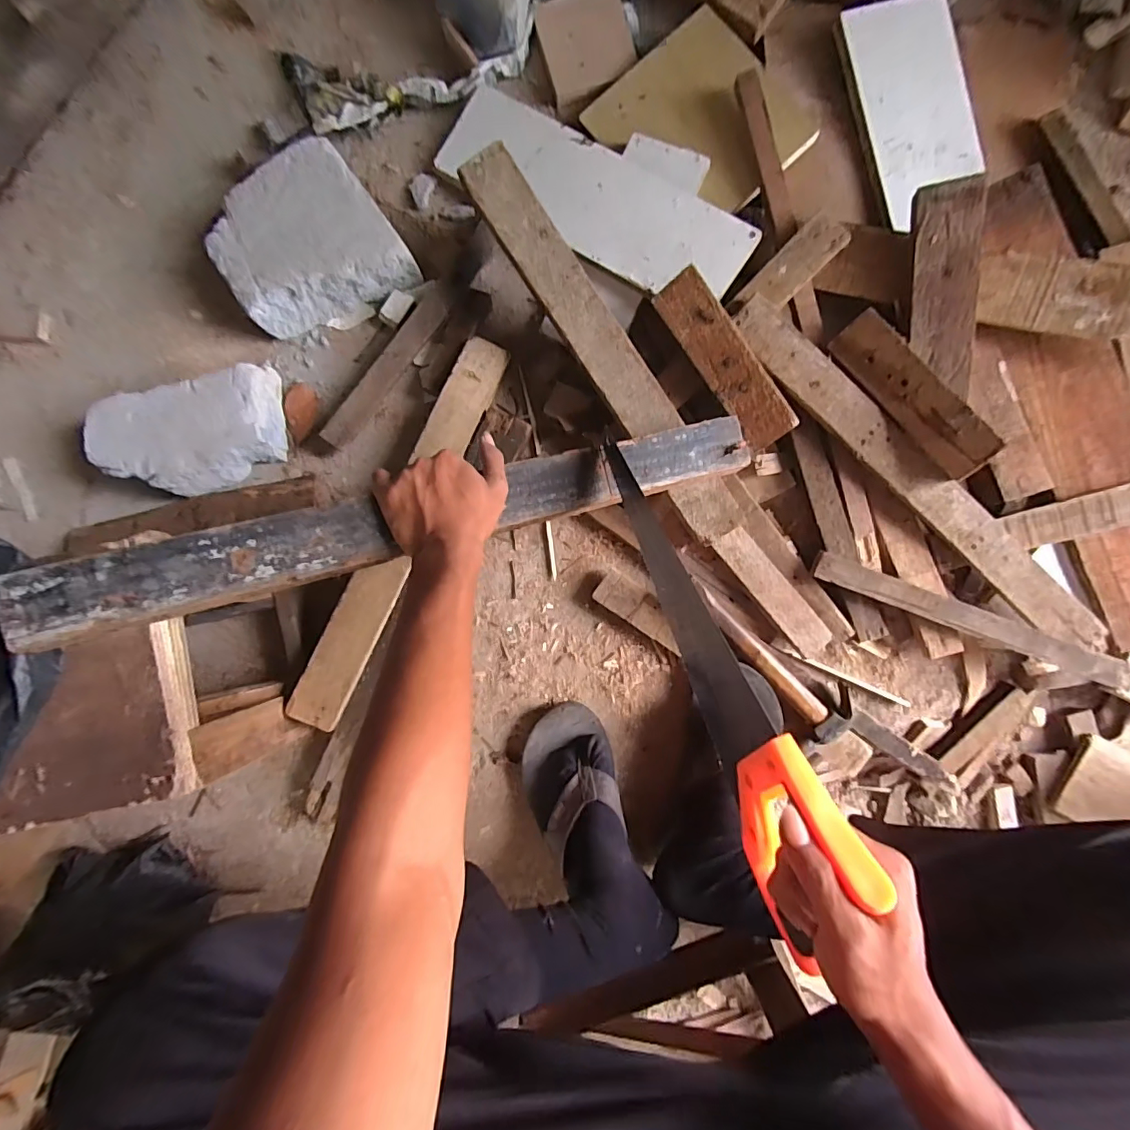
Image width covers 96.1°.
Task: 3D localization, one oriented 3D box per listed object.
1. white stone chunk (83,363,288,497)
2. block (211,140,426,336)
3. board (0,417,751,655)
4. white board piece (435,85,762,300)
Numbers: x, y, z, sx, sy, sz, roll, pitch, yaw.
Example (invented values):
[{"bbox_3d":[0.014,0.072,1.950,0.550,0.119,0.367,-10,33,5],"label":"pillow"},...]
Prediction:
[{"bbox_3d":[-0.453,-0.160,0.628,0.202,0.074,0.123,-19,87,1],"label":"white stone chunk"},{"bbox_3d":[-0.318,-0.393,0.633,0.198,0.070,0.185,-31,87,0],"label":"block"},{"bbox_3d":[-0.116,-0.047,0.466,0.644,0.015,0.059,-15,87,-15],"label":"board"},{"bbox_3d":[0.030,-0.447,0.619,0.404,0.013,0.119,34,94,8],"label":"white board piece"}]

